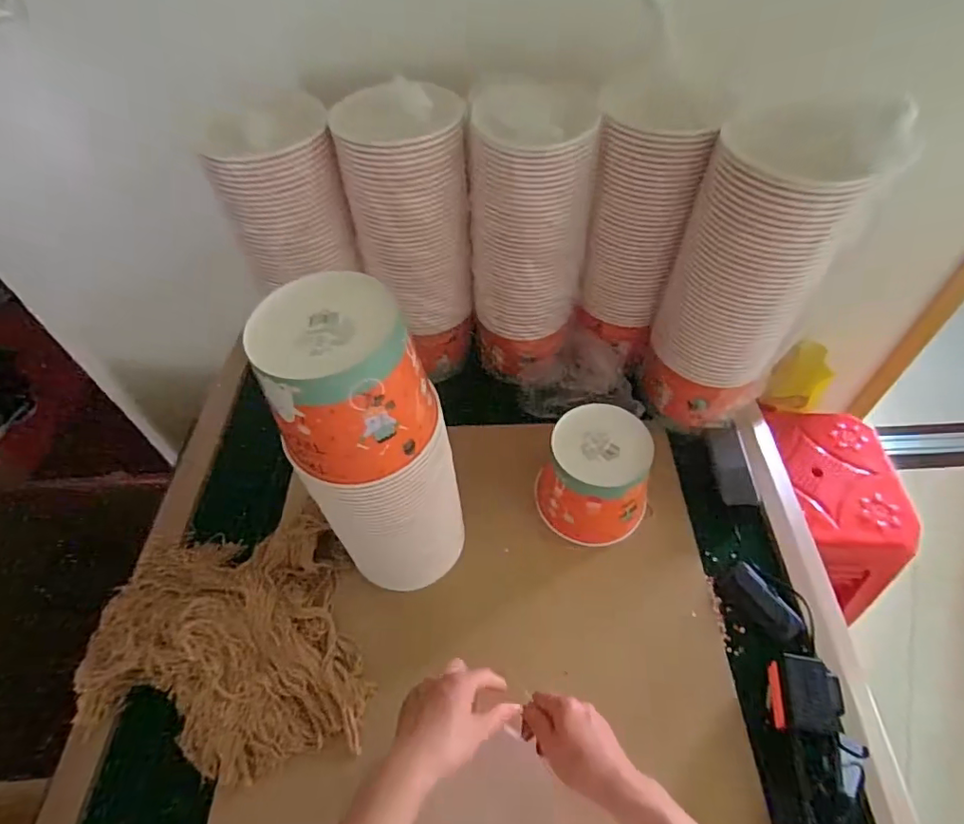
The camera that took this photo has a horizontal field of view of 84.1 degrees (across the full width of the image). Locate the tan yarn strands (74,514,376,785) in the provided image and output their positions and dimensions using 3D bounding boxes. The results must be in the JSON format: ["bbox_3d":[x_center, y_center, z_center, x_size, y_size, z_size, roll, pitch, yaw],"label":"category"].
[{"bbox_3d":[-0.316,0.279,0.652,0.332,0.084,0.283,-6,52,-3],"label":"tan yarn strands"}]

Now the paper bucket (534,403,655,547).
[{"bbox_3d":[0.147,0.093,0.725,0.141,0.145,0.134,-1,52,1],"label":"paper bucket"}]

